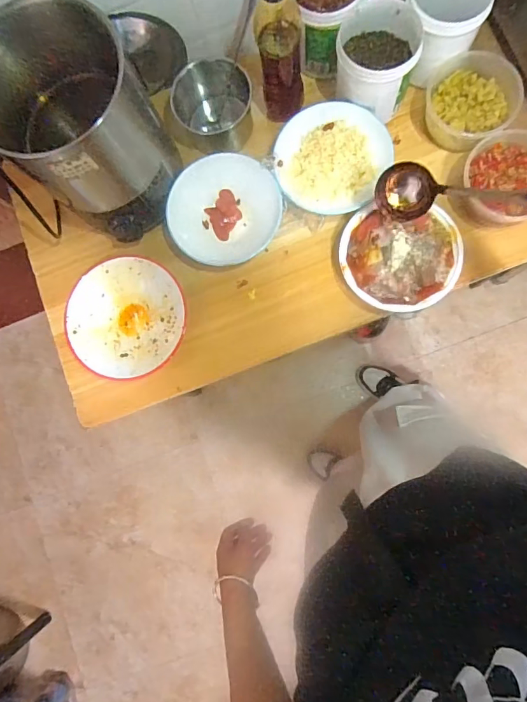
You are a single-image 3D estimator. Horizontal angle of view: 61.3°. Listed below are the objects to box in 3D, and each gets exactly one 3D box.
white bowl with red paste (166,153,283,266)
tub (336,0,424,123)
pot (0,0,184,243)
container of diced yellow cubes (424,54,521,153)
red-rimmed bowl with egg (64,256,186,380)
[{"bbox_3d":[-0.061,-0.213,0.686,0.162,0.045,0.162,-1,84,6],"label":"white bowl with red paste"},{"bbox_3d":[0.162,-0.417,0.646,0.110,0.106,0.109,-1,84,6],"label":"tub"},{"bbox_3d":[-0.234,-0.287,0.575,0.181,0.232,0.185,-1,84,6],"label":"pot"},{"bbox_3d":[0.308,-0.374,0.659,0.140,0.055,0.128,-1,84,6],"label":"container of diced yellow cubes"},{"bbox_3d":[-0.211,-0.051,0.692,0.183,0.044,0.182,-1,84,6],"label":"red-rimmed bowl with egg"}]

